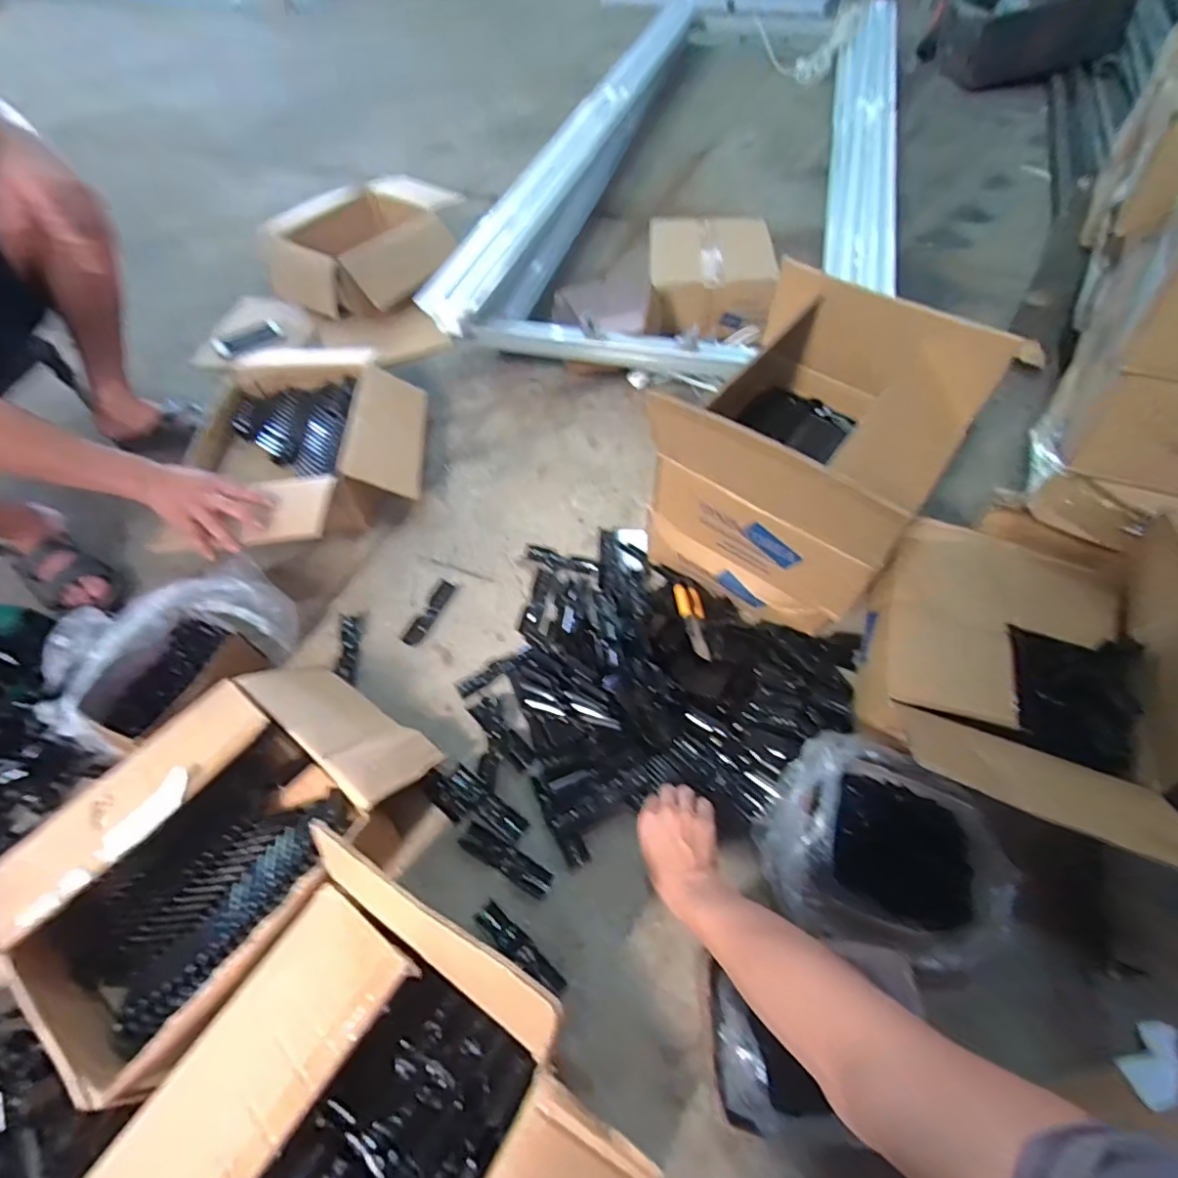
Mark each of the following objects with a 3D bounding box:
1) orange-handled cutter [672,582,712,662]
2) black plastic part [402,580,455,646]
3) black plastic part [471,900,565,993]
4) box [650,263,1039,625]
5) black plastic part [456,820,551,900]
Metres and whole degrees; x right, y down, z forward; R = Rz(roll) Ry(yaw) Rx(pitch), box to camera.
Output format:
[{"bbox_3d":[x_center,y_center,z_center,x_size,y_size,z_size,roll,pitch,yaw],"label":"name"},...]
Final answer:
[{"bbox_3d":[0.155,0.043,0.858,0.037,0.009,0.161,-4,37,0],"label":"orange-handled cutter"},{"bbox_3d":[-0.262,0.039,0.952,0.027,0.008,0.128,19,58,15],"label":"black plastic part"},{"bbox_3d":[-0.080,0.418,0.673,0.124,0.010,0.029,32,62,22],"label":"black plastic part"},{"bbox_3d":[0.284,-0.168,0.778,0.312,0.353,0.303,38,65,25],"label":"box"},{"bbox_3d":[-0.105,0.343,0.734,0.128,0.009,0.033,24,60,18],"label":"black plastic part"}]

